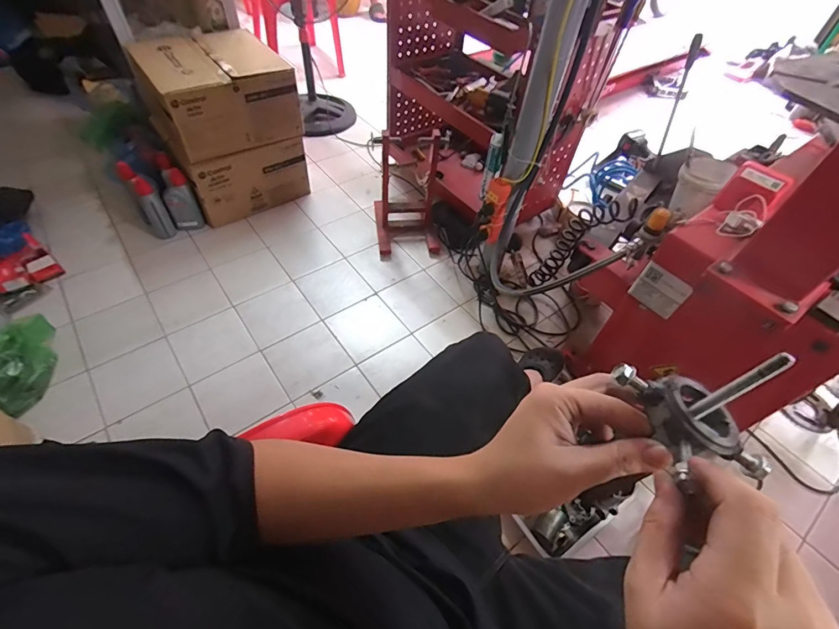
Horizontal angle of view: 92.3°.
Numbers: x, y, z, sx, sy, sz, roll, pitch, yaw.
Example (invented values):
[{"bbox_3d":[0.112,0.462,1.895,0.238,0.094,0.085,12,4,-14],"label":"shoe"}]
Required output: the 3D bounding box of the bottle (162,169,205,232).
[{"bbox_3d":[-0.824,-0.387,1.393,0.094,0.211,0.073,-26,60,-21],"label":"bottle"}]

